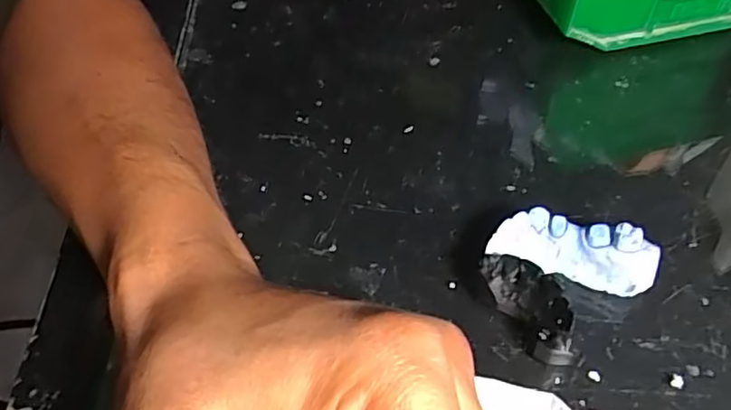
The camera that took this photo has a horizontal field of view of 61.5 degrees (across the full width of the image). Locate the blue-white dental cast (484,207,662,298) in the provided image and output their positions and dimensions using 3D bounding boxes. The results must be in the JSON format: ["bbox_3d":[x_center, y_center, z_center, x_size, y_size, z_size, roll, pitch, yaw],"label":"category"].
[{"bbox_3d":[0.082,0.018,0.242,0.061,0.022,0.019,16,51,16],"label":"blue-white dental cast"}]

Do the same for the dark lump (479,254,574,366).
[{"bbox_3d":[0.060,0.037,0.225,0.017,0.021,0.042,-25,52,-18],"label":"dark lump"}]

